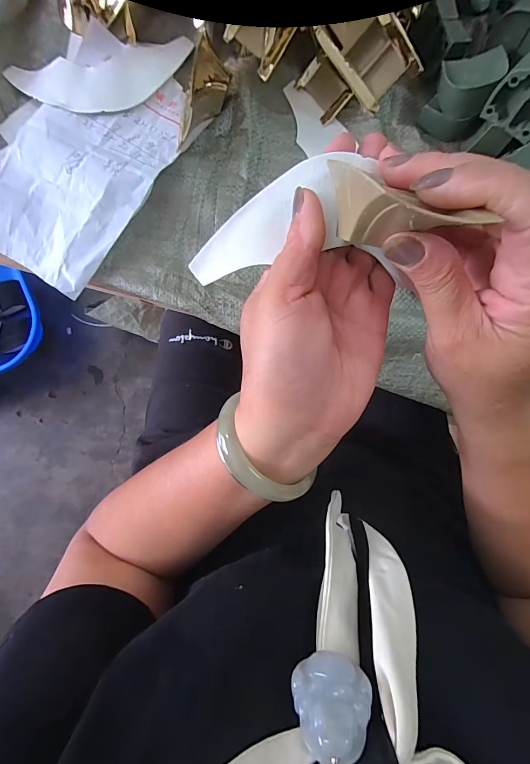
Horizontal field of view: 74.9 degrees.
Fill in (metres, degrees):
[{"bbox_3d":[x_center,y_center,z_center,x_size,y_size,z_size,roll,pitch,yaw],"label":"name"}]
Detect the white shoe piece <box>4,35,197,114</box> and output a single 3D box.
[{"bbox_3d":[-0.143,-0.262,0.302,0.157,0.014,0.069,-10,86,-1],"label":"white shoe piece"}]

